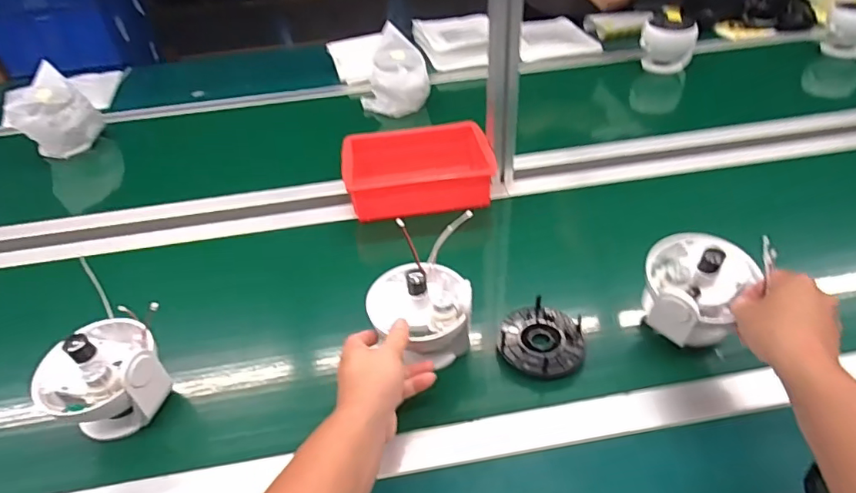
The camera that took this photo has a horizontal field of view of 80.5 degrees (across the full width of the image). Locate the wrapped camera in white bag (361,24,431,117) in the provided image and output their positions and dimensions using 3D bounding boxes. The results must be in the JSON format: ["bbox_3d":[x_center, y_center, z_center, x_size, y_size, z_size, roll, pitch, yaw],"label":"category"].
[{"bbox_3d":[-0.066,-0.374,1.101,0.137,0.160,0.097,23,47,30],"label":"wrapped camera in white bag"}]

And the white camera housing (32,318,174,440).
[{"bbox_3d":[-0.361,0.144,0.562,0.117,0.106,0.115,28,49,32],"label":"white camera housing"}]

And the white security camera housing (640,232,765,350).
[{"bbox_3d":[0.307,0.043,0.580,0.107,0.101,0.121,19,45,25],"label":"white security camera housing"}]

